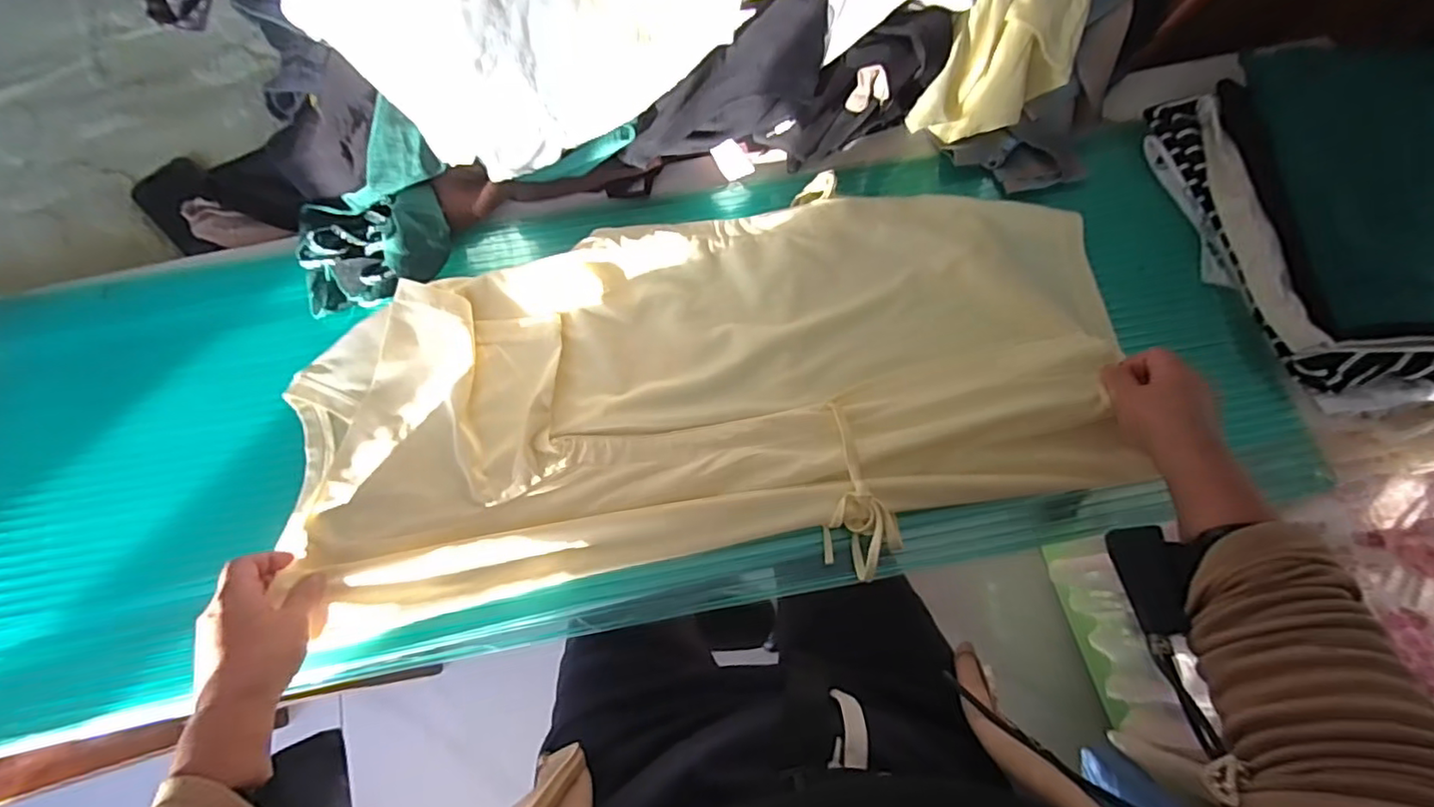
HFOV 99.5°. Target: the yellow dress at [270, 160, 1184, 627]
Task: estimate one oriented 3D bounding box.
[{"bbox_3d":[-0.007,-0.021,0.544,0.714,0.034,0.317,-11,71,-3],"label":"yellow dress"}]

